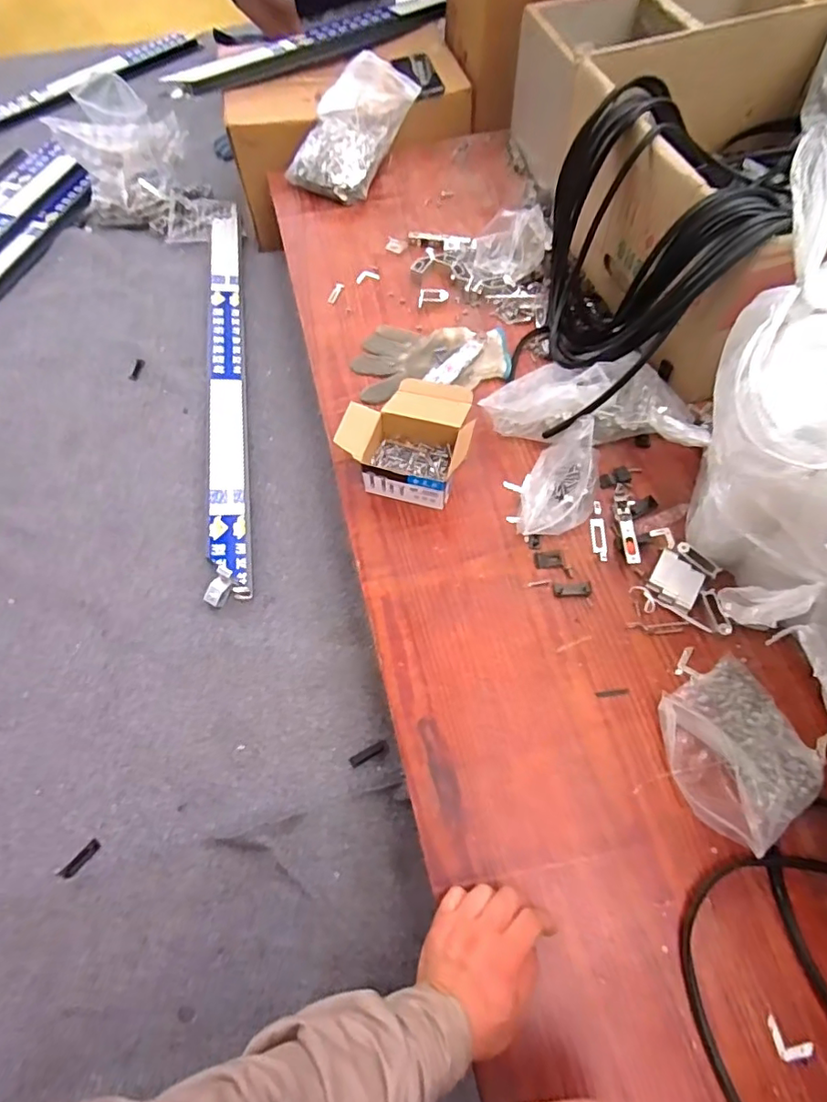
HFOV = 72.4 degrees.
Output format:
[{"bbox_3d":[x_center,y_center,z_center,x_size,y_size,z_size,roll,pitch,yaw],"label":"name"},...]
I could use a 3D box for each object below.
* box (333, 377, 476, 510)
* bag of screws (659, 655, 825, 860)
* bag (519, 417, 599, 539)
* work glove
[{"bbox_3d":[0.003,-0.164,0.741,0.159,0.085,0.197,18,65,11],"label":"box"},{"bbox_3d":[0.326,0.197,0.567,0.138,0.047,0.157,-24,66,-9],"label":"bag of screws"},{"bbox_3d":[0.184,-0.089,0.682,0.084,0.102,0.156,21,66,12],"label":"bag"},{"bbox_3d":[0.027,-0.281,0.830,0.222,0.026,0.139,8,63,5],"label":"work glove"}]

